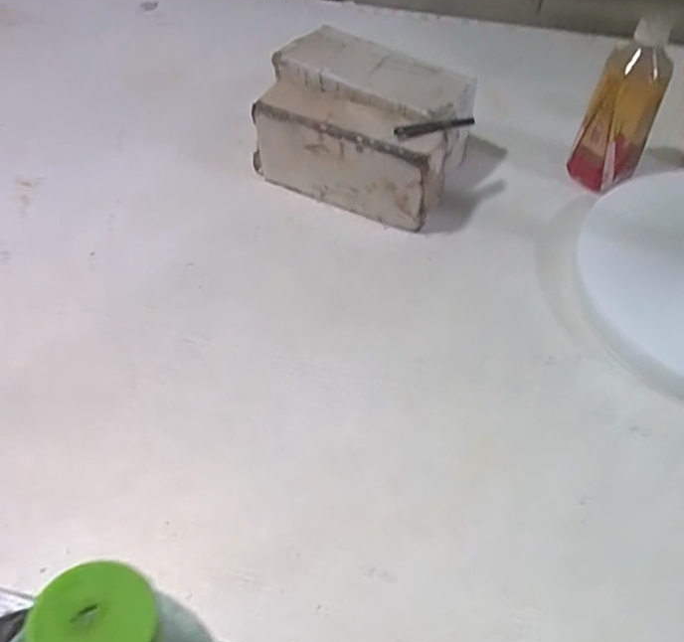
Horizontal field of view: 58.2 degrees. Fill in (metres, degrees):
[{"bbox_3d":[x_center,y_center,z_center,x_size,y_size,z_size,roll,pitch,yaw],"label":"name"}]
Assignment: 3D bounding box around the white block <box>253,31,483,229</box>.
[{"bbox_3d":[0.027,-0.229,0.717,0.254,0.110,0.192,27,56,22],"label":"white block"}]

